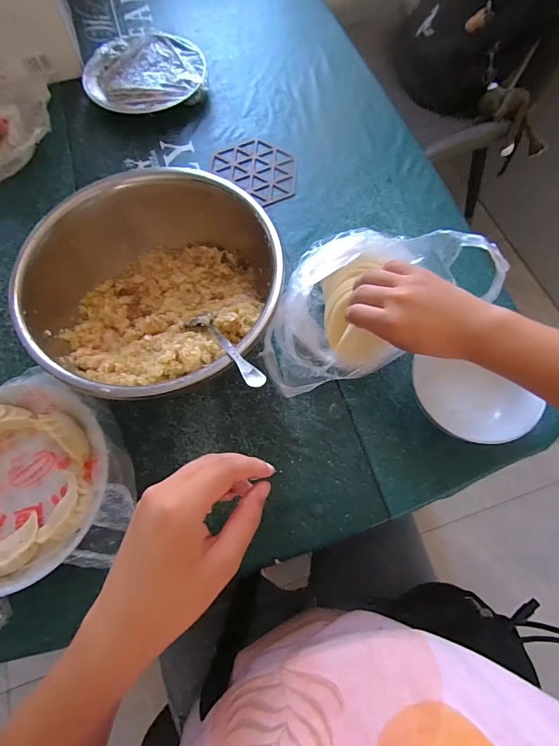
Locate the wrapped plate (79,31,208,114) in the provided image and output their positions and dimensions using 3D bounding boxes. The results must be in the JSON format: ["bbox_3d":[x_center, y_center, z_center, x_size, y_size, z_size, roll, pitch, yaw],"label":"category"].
[{"bbox_3d":[-0.215,-0.481,0.627,0.185,0.031,0.170,-14,69,-4],"label":"wrapped plate"}]

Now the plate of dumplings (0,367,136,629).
[{"bbox_3d":[-0.262,0.118,0.376,0.225,0.055,0.212,-1,68,1],"label":"plate of dumplings"}]

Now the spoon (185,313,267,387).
[{"bbox_3d":[-0.051,-0.026,0.350,0.025,0.009,0.157,-33,38,-11],"label":"spoon"}]

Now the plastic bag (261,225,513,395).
[{"bbox_3d":[0.088,-0.068,0.414,0.234,0.093,0.130,-33,71,-2],"label":"plastic bag"}]

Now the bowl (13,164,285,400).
[{"bbox_3d":[-0.125,-0.082,0.424,0.246,0.113,0.248,-1,68,1],"label":"bowl"}]

